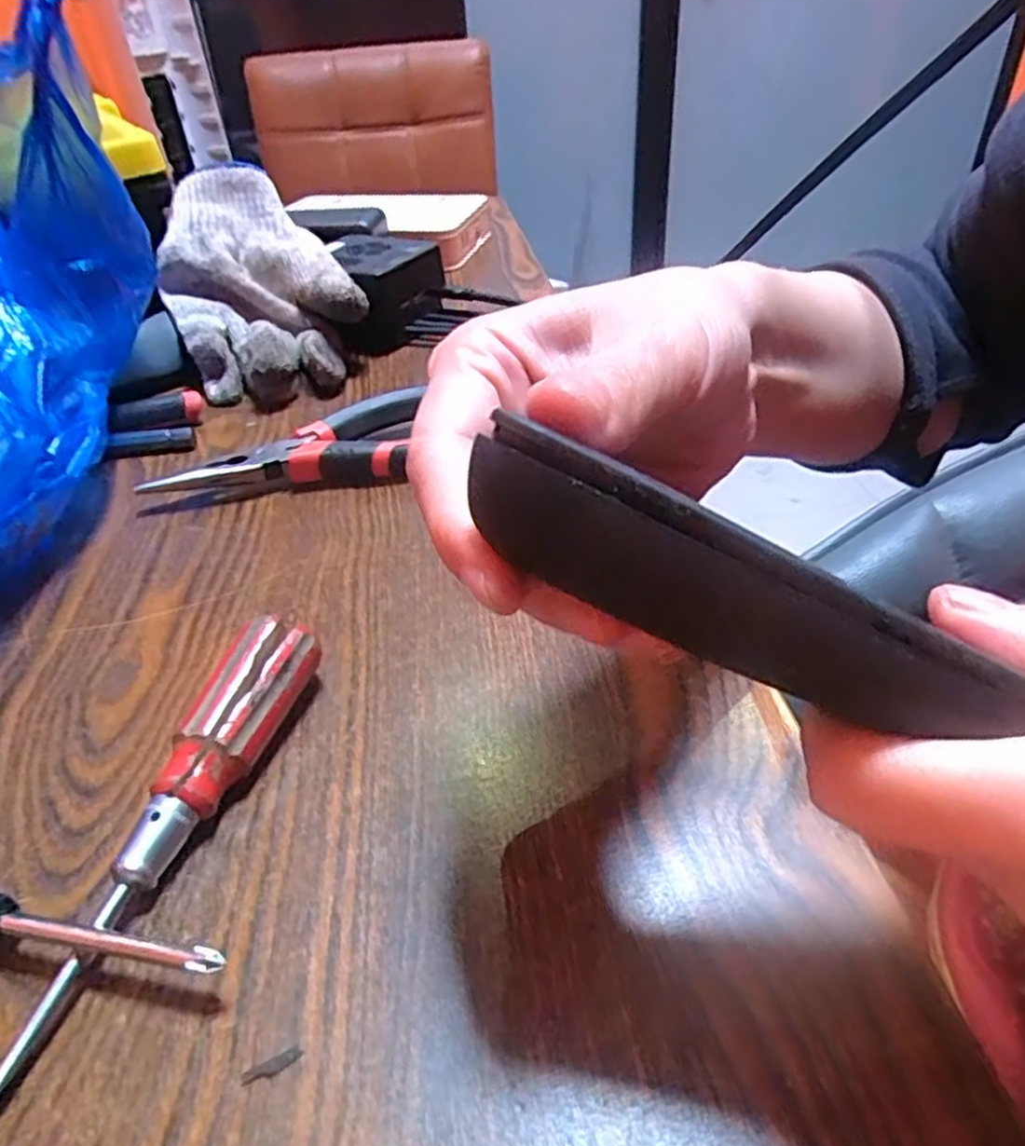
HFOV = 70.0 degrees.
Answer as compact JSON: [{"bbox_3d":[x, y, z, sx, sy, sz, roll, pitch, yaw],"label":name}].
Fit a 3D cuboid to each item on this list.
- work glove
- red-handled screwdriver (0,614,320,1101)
[{"bbox_3d":[-0.153,-0.176,0.435,0.102,0.044,0.172,-22,75,-13],"label":"work glove"},{"bbox_3d":[-0.091,0.066,0.190,0.020,0.024,0.136,9,41,16],"label":"red-handled screwdriver"}]

